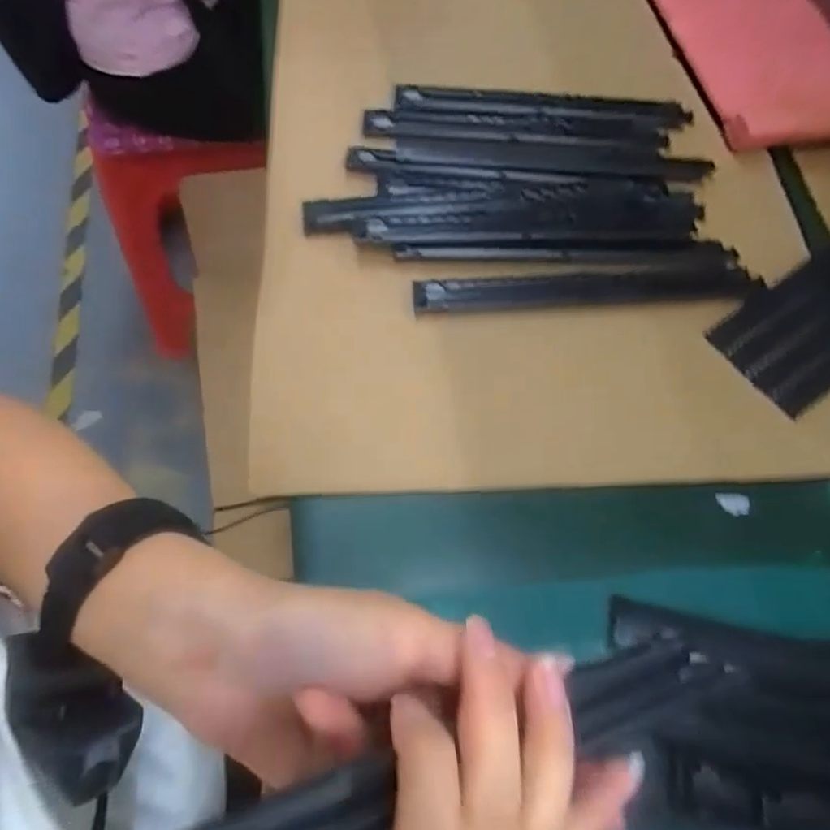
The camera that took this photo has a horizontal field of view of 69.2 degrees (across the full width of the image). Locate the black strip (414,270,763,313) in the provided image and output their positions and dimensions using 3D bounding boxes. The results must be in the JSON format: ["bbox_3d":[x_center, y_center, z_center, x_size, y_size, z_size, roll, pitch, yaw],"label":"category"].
[{"bbox_3d":[0.118,-0.086,0.405,0.233,0.004,0.023,-3,64,-3],"label":"black strip"}]

